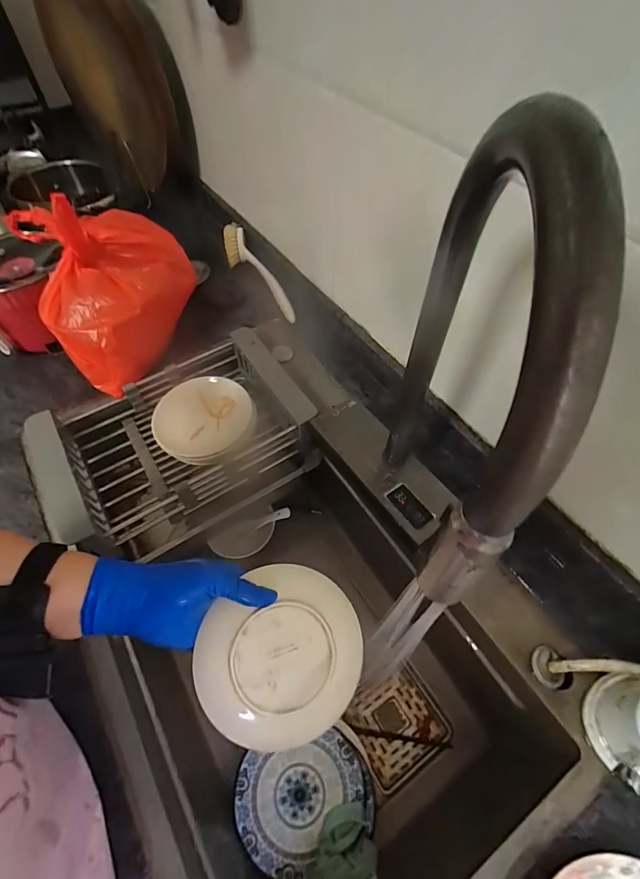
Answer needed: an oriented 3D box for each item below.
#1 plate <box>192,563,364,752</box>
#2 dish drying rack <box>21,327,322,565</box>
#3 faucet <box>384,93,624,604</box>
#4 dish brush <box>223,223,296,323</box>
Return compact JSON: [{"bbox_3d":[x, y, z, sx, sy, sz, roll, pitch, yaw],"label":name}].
[{"bbox_3d":[-0.034,0.189,0.358,0.142,0.017,0.143,4,74,-14],"label":"plate"},{"bbox_3d":[-0.217,0.005,0.620,0.377,0.117,0.243,-28,60,-16],"label":"dish drying rack"},{"bbox_3d":[0.093,-0.017,0.296,0.030,0.358,0.237,2,56,3],"label":"faucet"},{"bbox_3d":[-0.122,-0.329,0.790,0.048,0.071,0.249,-26,59,-15],"label":"dish brush"}]

